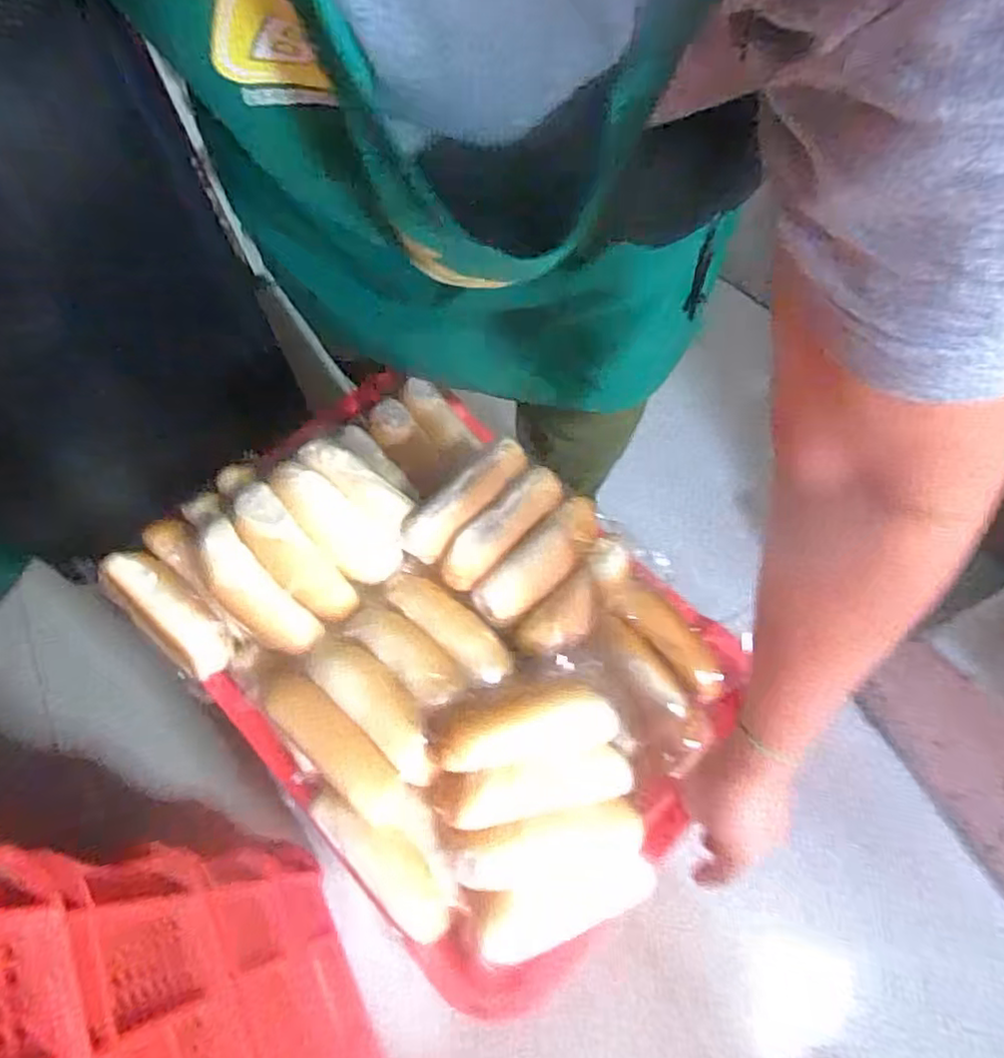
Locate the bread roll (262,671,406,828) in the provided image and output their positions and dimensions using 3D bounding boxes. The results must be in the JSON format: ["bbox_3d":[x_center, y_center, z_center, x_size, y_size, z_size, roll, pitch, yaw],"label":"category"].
[{"bbox_3d":[-0.129,0.167,0.514,0.142,0.029,0.041,40,72,17],"label":"bread roll"}]

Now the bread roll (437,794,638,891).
[{"bbox_3d":[0.029,0.230,0.484,0.146,0.036,0.045,-8,66,-3],"label":"bread roll"}]

